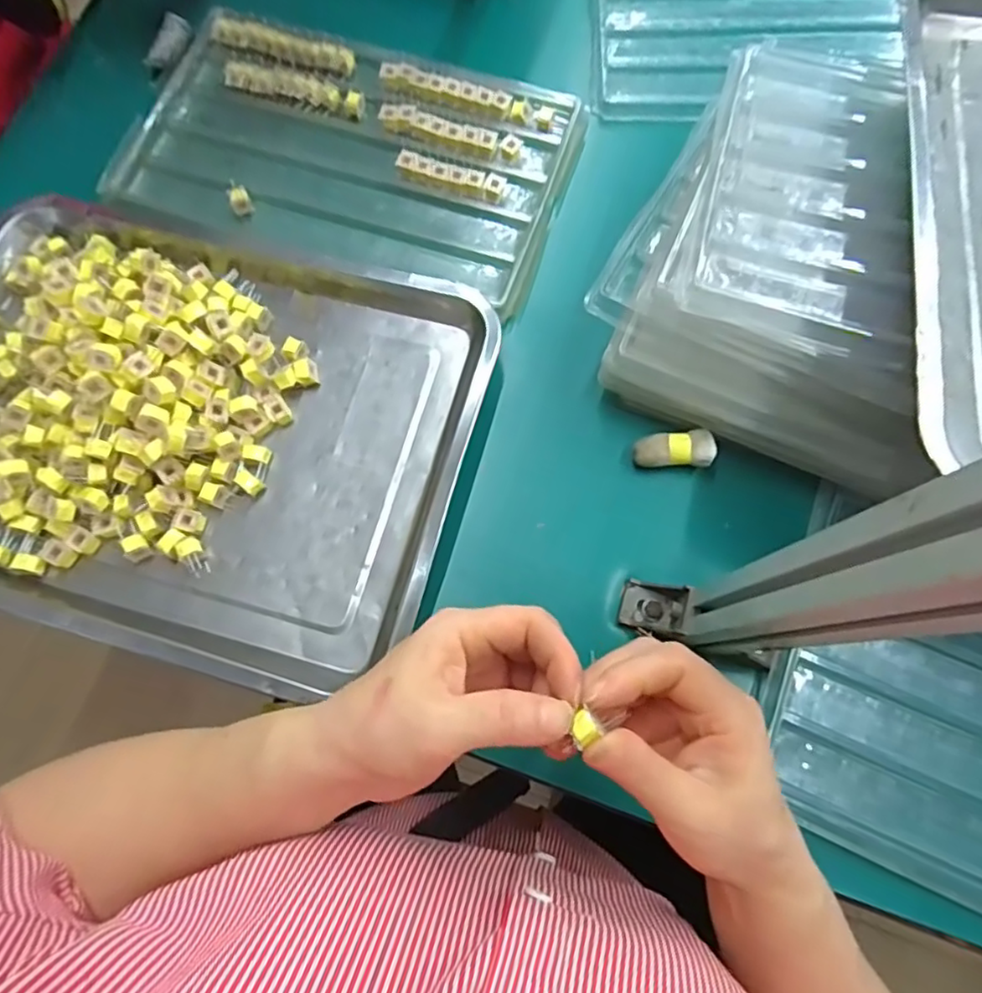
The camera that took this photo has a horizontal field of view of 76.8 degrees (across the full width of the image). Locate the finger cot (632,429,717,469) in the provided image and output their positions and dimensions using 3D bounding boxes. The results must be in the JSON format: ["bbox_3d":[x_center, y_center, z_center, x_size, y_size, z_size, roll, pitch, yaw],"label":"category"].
[{"bbox_3d":[0.119,-0.030,0.404,0.048,0.020,0.023,1,74,3],"label":"finger cot"}]

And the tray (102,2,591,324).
[{"bbox_3d":[-0.109,-0.268,0.485,0.332,0.030,0.193,18,76,7],"label":"tray"}]

